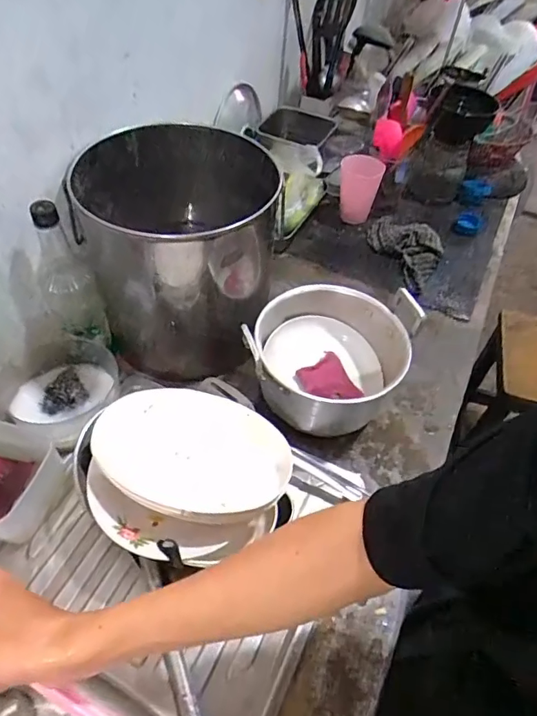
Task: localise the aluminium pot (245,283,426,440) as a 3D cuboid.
[{"bbox_3d":[0.088,0.001,0.702,0.209,0.163,0.194,2,51,-3],"label":"aluminium pot"}]

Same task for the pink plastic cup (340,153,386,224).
[{"bbox_3d":[0.185,-0.346,0.995,0.083,0.136,0.074,15,51,8],"label":"pink plastic cup"}]

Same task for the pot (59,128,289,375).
[{"bbox_3d":[-0.129,-0.164,0.727,0.261,0.269,0.275,2,51,-3],"label":"pot"}]

